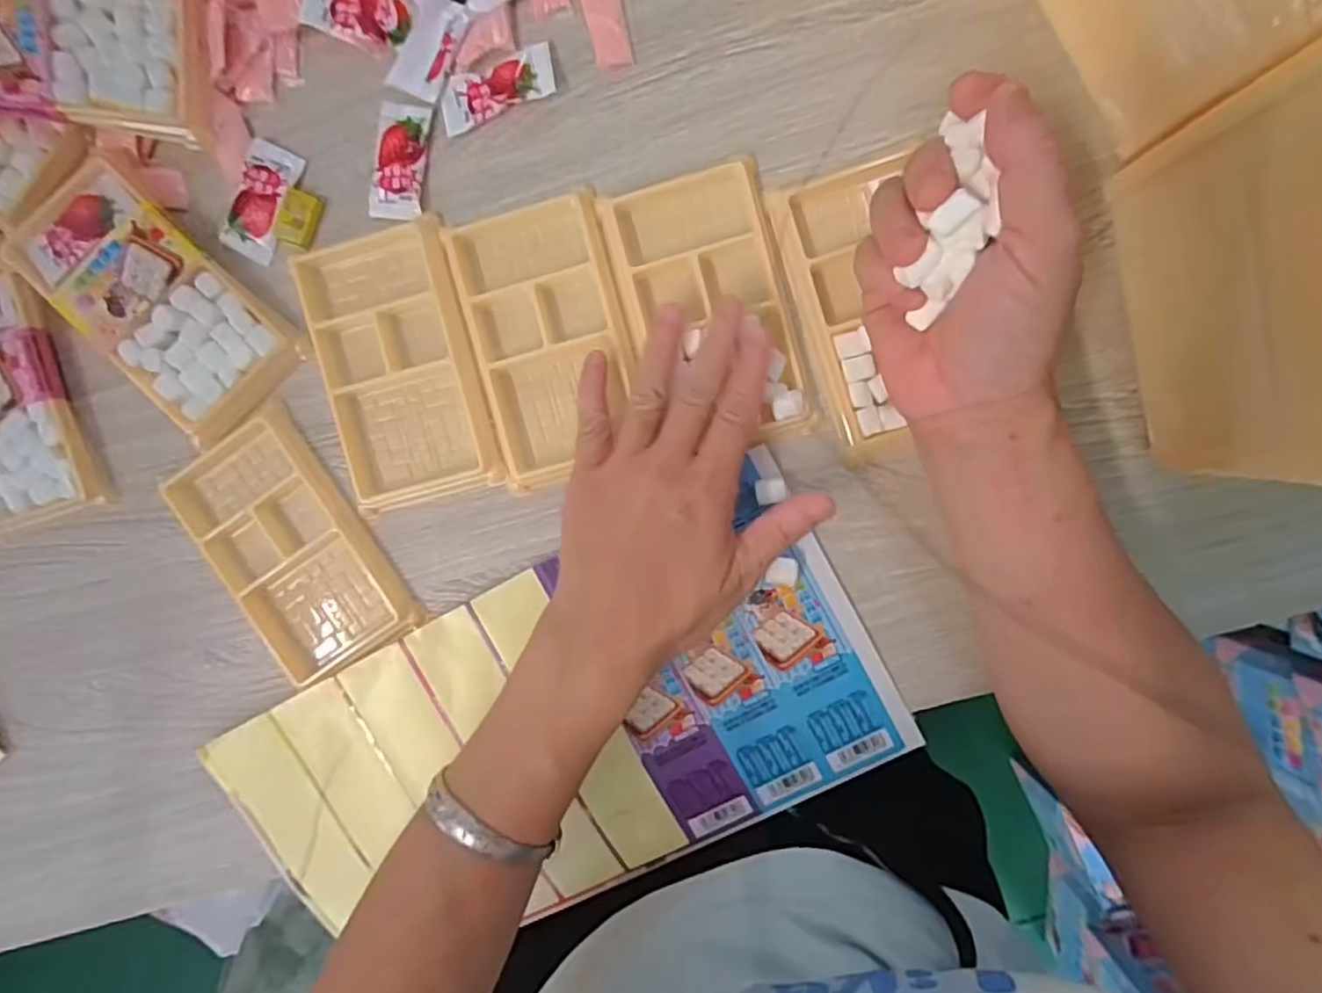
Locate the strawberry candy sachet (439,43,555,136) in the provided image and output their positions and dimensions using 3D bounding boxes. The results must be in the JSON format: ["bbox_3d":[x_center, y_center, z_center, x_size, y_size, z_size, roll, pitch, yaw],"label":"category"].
[{"bbox_3d":[-0.080,-0.200,0.338,0.059,0.008,0.025,-19,94,3],"label":"strawberry candy sachet"}]

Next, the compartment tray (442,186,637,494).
[{"bbox_3d":[-0.056,-0.078,0.346,0.078,0.017,0.135,-14,95,3],"label":"compartment tray"}]

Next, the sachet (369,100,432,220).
[{"bbox_3d":[-0.129,-0.166,0.343,0.025,0.004,0.056,8,95,1],"label":"sachet"}]

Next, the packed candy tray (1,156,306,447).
[{"bbox_3d":[-0.254,-0.098,0.344,0.141,0.013,0.070,44,95,-2],"label":"packed candy tray"}]

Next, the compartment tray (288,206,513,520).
[{"bbox_3d":[-0.132,-0.067,0.353,0.076,0.019,0.136,-13,95,3],"label":"compartment tray"}]

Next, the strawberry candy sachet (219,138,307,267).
[{"bbox_3d":[-0.204,-0.150,0.351,0.030,0.008,0.057,22,95,0],"label":"strawberry candy sachet"}]

